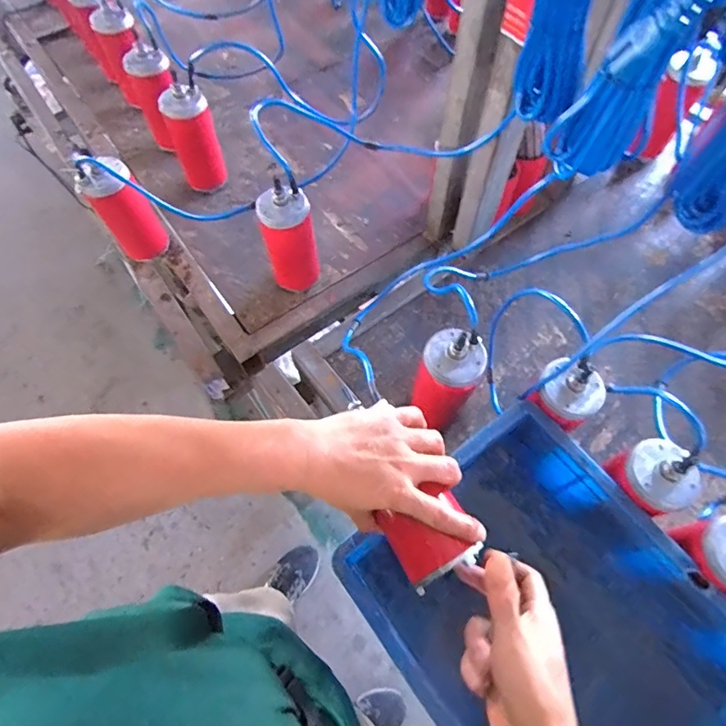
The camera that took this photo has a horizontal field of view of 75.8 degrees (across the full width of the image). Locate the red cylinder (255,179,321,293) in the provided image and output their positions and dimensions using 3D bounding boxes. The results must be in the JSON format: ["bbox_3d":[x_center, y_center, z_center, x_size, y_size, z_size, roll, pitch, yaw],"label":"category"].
[{"bbox_3d":[-0.112,-0.184,0.734,0.076,0.189,0.065,-15,65,-7],"label":"red cylinder"}]

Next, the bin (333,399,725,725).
[{"bbox_3d":[0.205,0.279,0.488,0.297,0.113,0.394,-36,69,-15],"label":"bin"}]

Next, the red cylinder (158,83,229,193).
[{"bbox_3d":[-0.309,-0.414,0.854,0.083,0.179,0.078,-20,65,-9],"label":"red cylinder"}]

